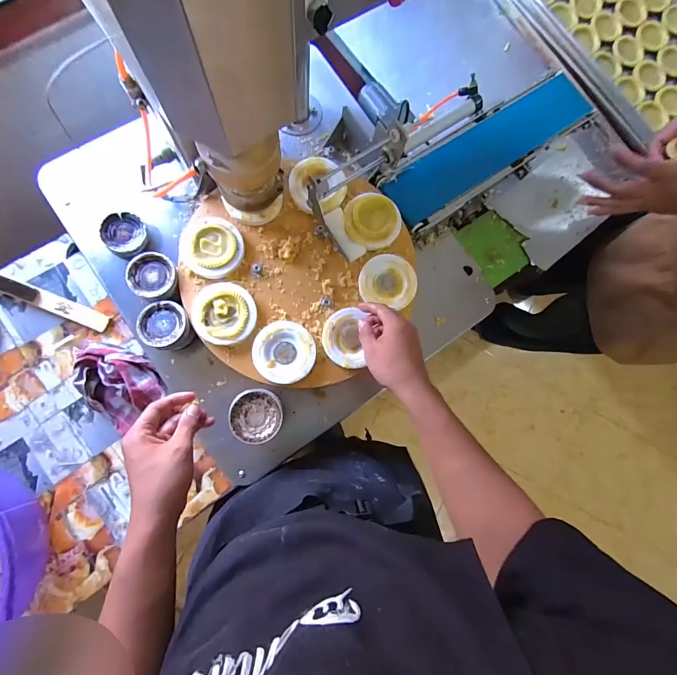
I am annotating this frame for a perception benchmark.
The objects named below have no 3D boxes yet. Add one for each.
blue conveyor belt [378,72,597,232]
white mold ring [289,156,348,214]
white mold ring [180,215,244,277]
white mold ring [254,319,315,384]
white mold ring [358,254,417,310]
[{"bbox_3d":[0.293,-0.367,0.673,0.458,0.031,0.120,-34,87,-9],"label":"blue conveyor belt"},{"bbox_3d":[-0.036,-0.265,0.607,0.099,0.018,0.094,1,83,-5],"label":"white mold ring"},{"bbox_3d":[-0.207,-0.148,0.572,0.097,0.016,0.097,1,83,-5],"label":"white mold ring"},{"bbox_3d":[-0.088,0.024,0.567,0.096,0.021,0.096,1,83,-5],"label":"white mold ring"},{"bbox_3d":[0.085,-0.098,0.597,0.095,0.022,0.085,17,81,-3],"label":"white mold ring"}]

